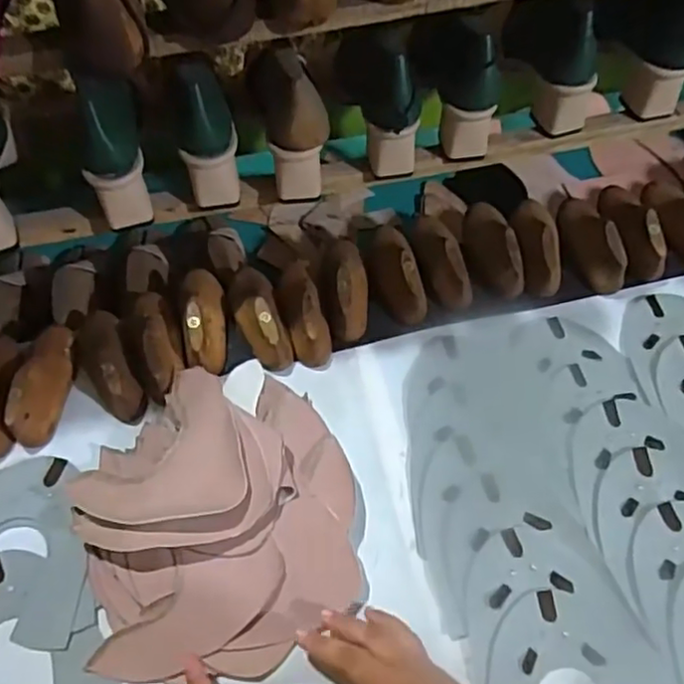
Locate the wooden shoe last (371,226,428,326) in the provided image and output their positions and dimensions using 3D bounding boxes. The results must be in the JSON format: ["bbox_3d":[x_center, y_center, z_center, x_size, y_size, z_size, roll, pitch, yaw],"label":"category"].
[{"bbox_3d":[0.060,-0.077,0.707,0.044,0.056,0.121,-13,59,-7],"label":"wooden shoe last"}]

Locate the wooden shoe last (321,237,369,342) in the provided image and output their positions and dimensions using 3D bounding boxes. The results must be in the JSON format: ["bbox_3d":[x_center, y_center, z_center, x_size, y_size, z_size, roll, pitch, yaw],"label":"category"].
[{"bbox_3d":[0.002,-0.066,0.706,0.053,0.054,0.137,-3,58,0],"label":"wooden shoe last"}]

